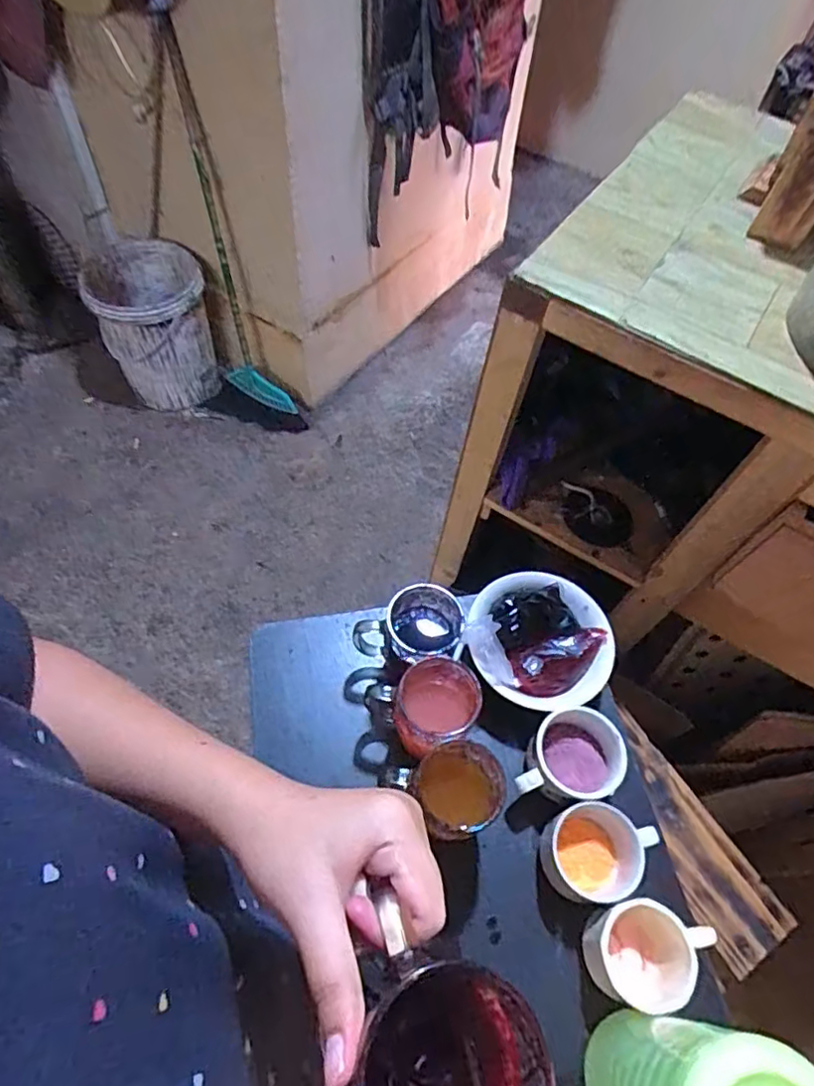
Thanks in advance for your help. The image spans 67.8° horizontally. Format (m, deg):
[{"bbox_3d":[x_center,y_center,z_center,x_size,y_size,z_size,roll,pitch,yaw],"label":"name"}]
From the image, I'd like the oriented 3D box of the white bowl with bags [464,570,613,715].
[{"bbox_3d":[0.142,0.102,0.654,0.151,0.064,0.154,14,59,5],"label":"white bowl with bags"}]

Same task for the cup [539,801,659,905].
[{"bbox_3d":[0.178,0.285,0.563,0.098,0.060,0.078,-12,60,-11],"label":"cup"}]

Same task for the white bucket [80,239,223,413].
[{"bbox_3d":[-0.636,-0.545,1.554,0.266,0.351,0.312,-19,62,-15],"label":"white bucket"}]

